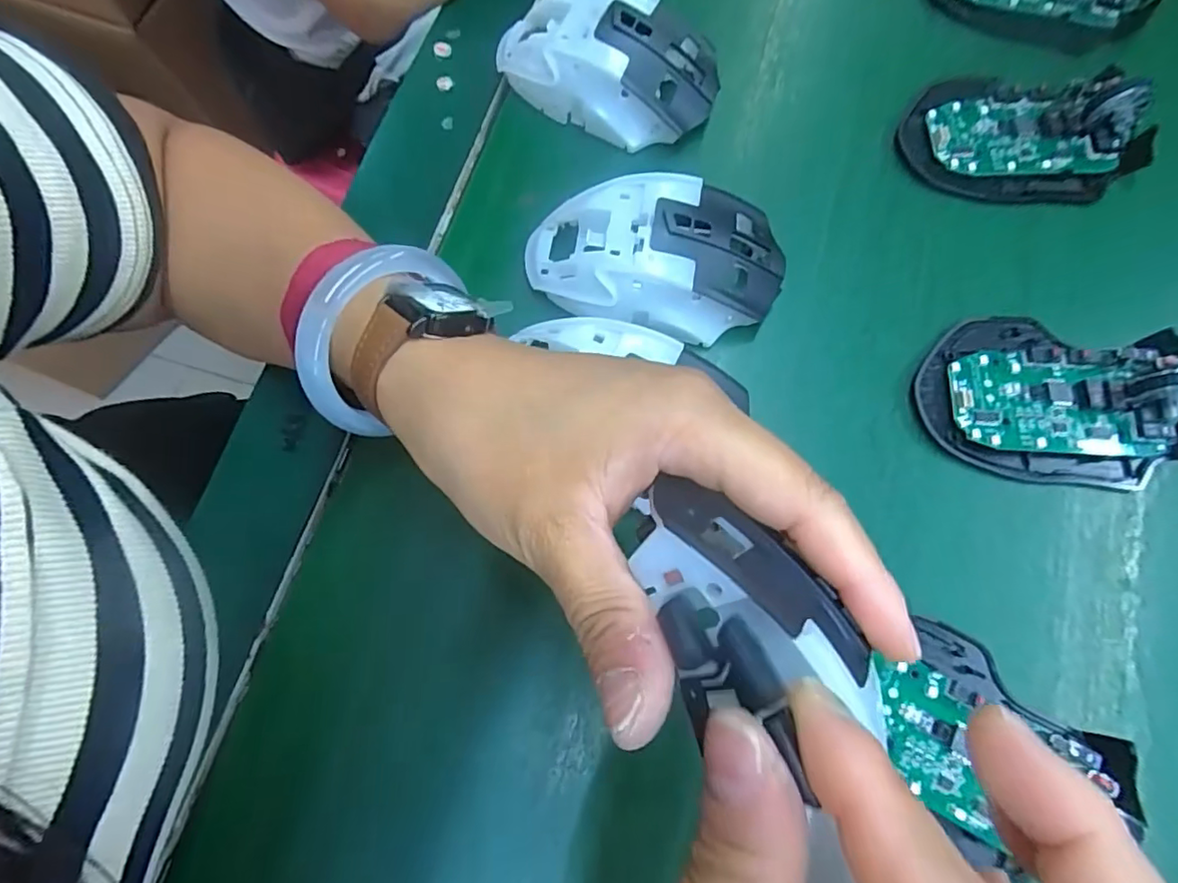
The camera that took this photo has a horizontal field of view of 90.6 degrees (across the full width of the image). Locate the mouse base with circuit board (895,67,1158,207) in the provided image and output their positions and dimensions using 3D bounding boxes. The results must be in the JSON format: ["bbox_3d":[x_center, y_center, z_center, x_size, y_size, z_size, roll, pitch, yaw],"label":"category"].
[{"bbox_3d":[0.218,-0.154,0.286,0.113,0.026,0.066,4,75,2],"label":"mouse base with circuit board"}]

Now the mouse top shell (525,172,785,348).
[{"bbox_3d":[0.029,-0.083,0.265,0.114,0.035,0.066,11,75,4],"label":"mouse top shell"}]

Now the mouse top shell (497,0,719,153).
[{"bbox_3d":[0.009,-0.193,0.297,0.111,0.042,0.059,28,77,8],"label":"mouse top shell"}]

